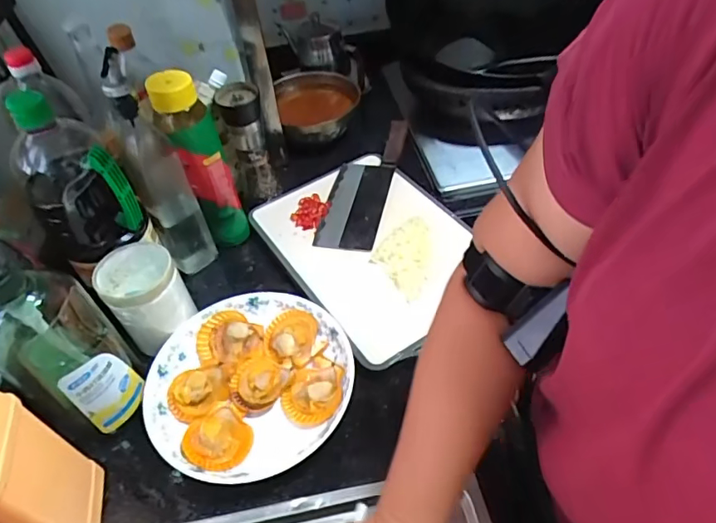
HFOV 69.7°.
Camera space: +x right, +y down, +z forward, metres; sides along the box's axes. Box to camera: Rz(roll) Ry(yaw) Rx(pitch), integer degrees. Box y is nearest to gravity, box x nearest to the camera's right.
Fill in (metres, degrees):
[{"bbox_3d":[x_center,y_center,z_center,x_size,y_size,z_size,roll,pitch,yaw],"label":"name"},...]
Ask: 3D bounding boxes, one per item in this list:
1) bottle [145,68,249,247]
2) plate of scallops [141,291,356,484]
[{"bbox_3d":[-0.204,-0.126,0.673,0.061,0.228,0.066,-22,50,-14],"label":"bottle"},{"bbox_3d":[-0.120,0.134,0.576,0.220,0.042,0.209,-3,48,3],"label":"plate of scallops"}]

